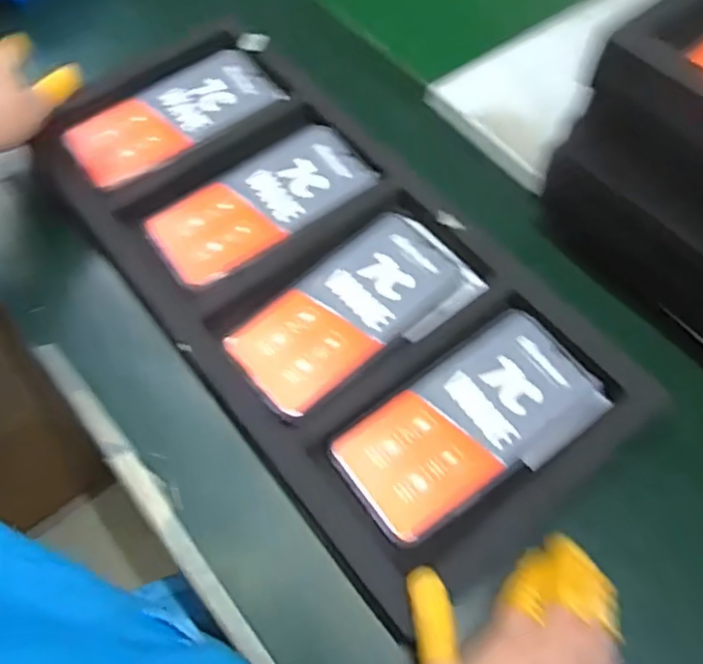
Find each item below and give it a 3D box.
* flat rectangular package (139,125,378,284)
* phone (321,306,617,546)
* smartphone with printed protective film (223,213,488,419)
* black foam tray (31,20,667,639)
[{"bbox_3d":[-0.066,-0.100,0.496,0.168,0.012,0.076,-32,67,-18],"label":"flat rectangular package"},{"bbox_3d":[0.075,0.058,0.410,0.164,0.008,0.086,-32,67,-18],"label":"phone"},{"bbox_3d":[0.003,-0.011,0.450,0.163,0.011,0.089,-37,68,-20],"label":"smartphone with printed protective film"},{"bbox_3d":[-0.037,-0.049,0.469,0.207,0.026,0.471,-35,68,-19],"label":"black foam tray"}]

